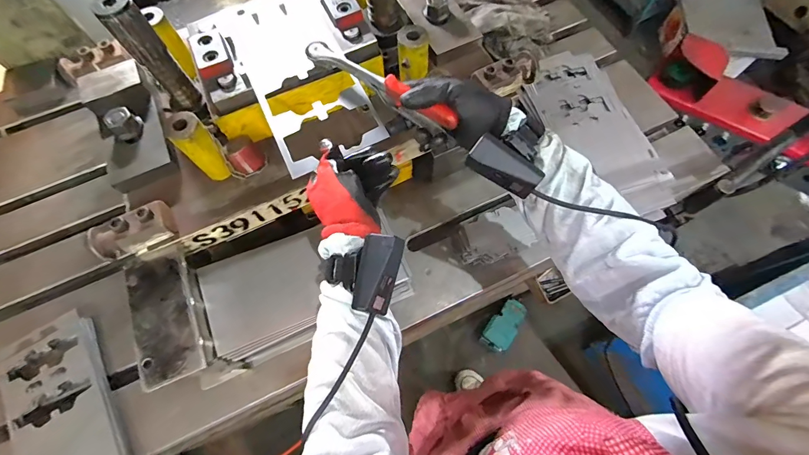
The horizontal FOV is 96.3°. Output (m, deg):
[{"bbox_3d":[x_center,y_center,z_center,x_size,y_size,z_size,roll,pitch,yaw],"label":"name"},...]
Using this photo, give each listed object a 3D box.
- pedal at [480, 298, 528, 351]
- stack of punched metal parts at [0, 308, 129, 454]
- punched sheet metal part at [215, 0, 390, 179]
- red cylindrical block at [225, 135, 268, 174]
[{"bbox_3d":[0.359,0.344,1.285,0.100,0.050,0.191,37,74,16],"label":"pedal"},{"bbox_3d":[-0.470,0.259,0.494,0.129,0.021,0.272,-32,70,-11],"label":"stack of punched metal parts"},{"bbox_3d":[-0.133,-0.204,0.460,0.132,0.008,0.294,-28,70,-7],"label":"punched sheet metal part"},{"bbox_3d":[-0.210,-0.094,0.480,0.040,0.039,0.037,-1,68,2],"label":"red cylindrical block"}]

